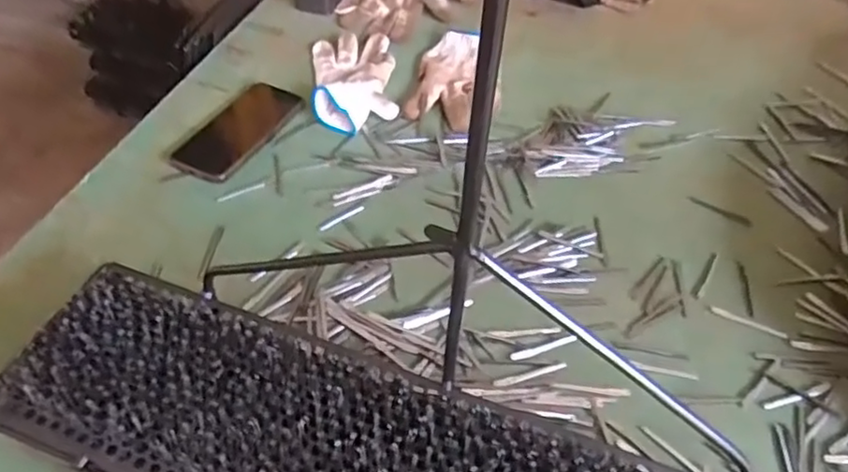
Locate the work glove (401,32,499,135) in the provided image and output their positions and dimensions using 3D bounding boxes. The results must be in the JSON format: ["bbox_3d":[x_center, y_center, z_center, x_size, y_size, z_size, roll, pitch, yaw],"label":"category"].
[{"bbox_3d":[0.046,-0.198,0.808,0.108,0.019,0.178,12,50,7],"label":"work glove"}]

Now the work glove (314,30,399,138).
[{"bbox_3d":[-0.088,-0.205,0.803,0.101,0.041,0.186,-4,50,-5],"label":"work glove"}]

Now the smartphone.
[{"bbox_3d":[-0.214,-0.122,0.740,0.077,0.010,0.156,23,52,16],"label":"smartphone"}]

